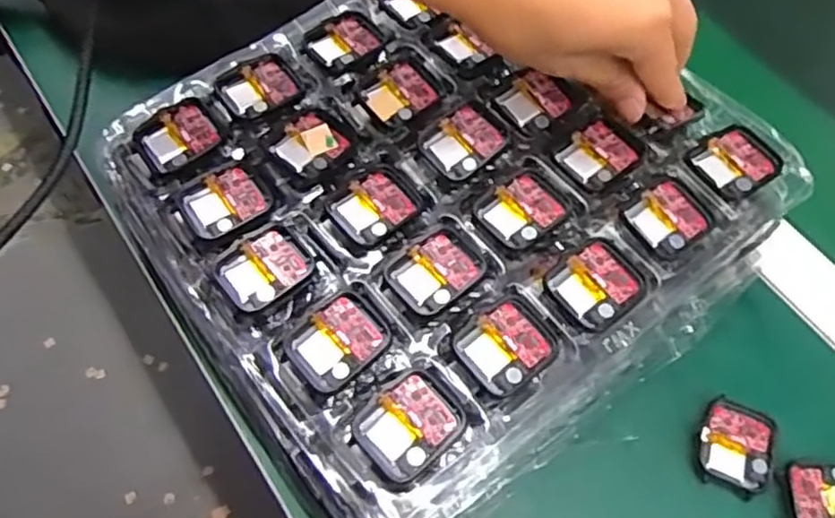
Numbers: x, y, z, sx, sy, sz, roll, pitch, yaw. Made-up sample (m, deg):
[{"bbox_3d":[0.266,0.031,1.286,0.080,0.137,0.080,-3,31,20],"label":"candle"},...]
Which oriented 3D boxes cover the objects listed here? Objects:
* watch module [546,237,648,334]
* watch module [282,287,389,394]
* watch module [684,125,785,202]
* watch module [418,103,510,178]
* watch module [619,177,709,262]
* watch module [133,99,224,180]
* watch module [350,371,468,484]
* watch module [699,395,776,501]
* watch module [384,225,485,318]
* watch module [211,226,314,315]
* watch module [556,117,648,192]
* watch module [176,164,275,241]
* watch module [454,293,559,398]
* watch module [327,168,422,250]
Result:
[{"bbox_3d":[0.086,0.012,0.326,0.042,0.004,0.037,-36,69,-18],"label":"watch module"},{"bbox_3d":[-0.036,0.038,0.313,0.042,0.008,0.035,-38,69,-18],"label":"watch module"},{"bbox_3d":[0.169,-0.051,0.365,0.042,0.004,0.037,-27,66,-14],"label":"watch module"},{"bbox_3d":[0.026,-0.062,0.361,0.038,0.009,0.035,-35,69,-17],"label":"watch module"},{"bbox_3d":[0.126,-0.021,0.344,0.039,0.004,0.035,-31,67,-16],"label":"watch module"},{"bbox_3d":[-0.125,-0.063,0.360,0.042,0.007,0.039,-33,68,-17],"label":"watch module"},{"bbox_3d":[-0.003,0.073,0.296,0.043,0.008,0.036,-37,69,-18],"label":"watch module"},{"bbox_3d":[0.167,0.097,0.357,0.036,0.004,0.047,18,64,8],"label":"watch module"},{"bbox_3d":[0.011,0.005,0.330,0.043,0.007,0.035,-39,70,-19],"label":"watch module"},{"bbox_3d":[-0.074,0.006,0.330,0.043,0.006,0.036,-34,68,-17],"label":"watch module"},{"bbox_3d":[0.096,-0.055,0.361,0.040,0.008,0.036,-33,68,-17],"label":"watch module"},{"bbox_3d":[-0.097,-0.029,0.346,0.043,0.005,0.033,-28,67,-15],"label":"watch module"},{"bbox_3d":[0.041,0.040,0.313,0.042,0.005,0.035,-35,69,-17],"label":"watch module"},{"bbox_3d":[-0.020,-0.026,0.347,0.042,0.004,0.036,-37,69,-18],"label":"watch module"}]

